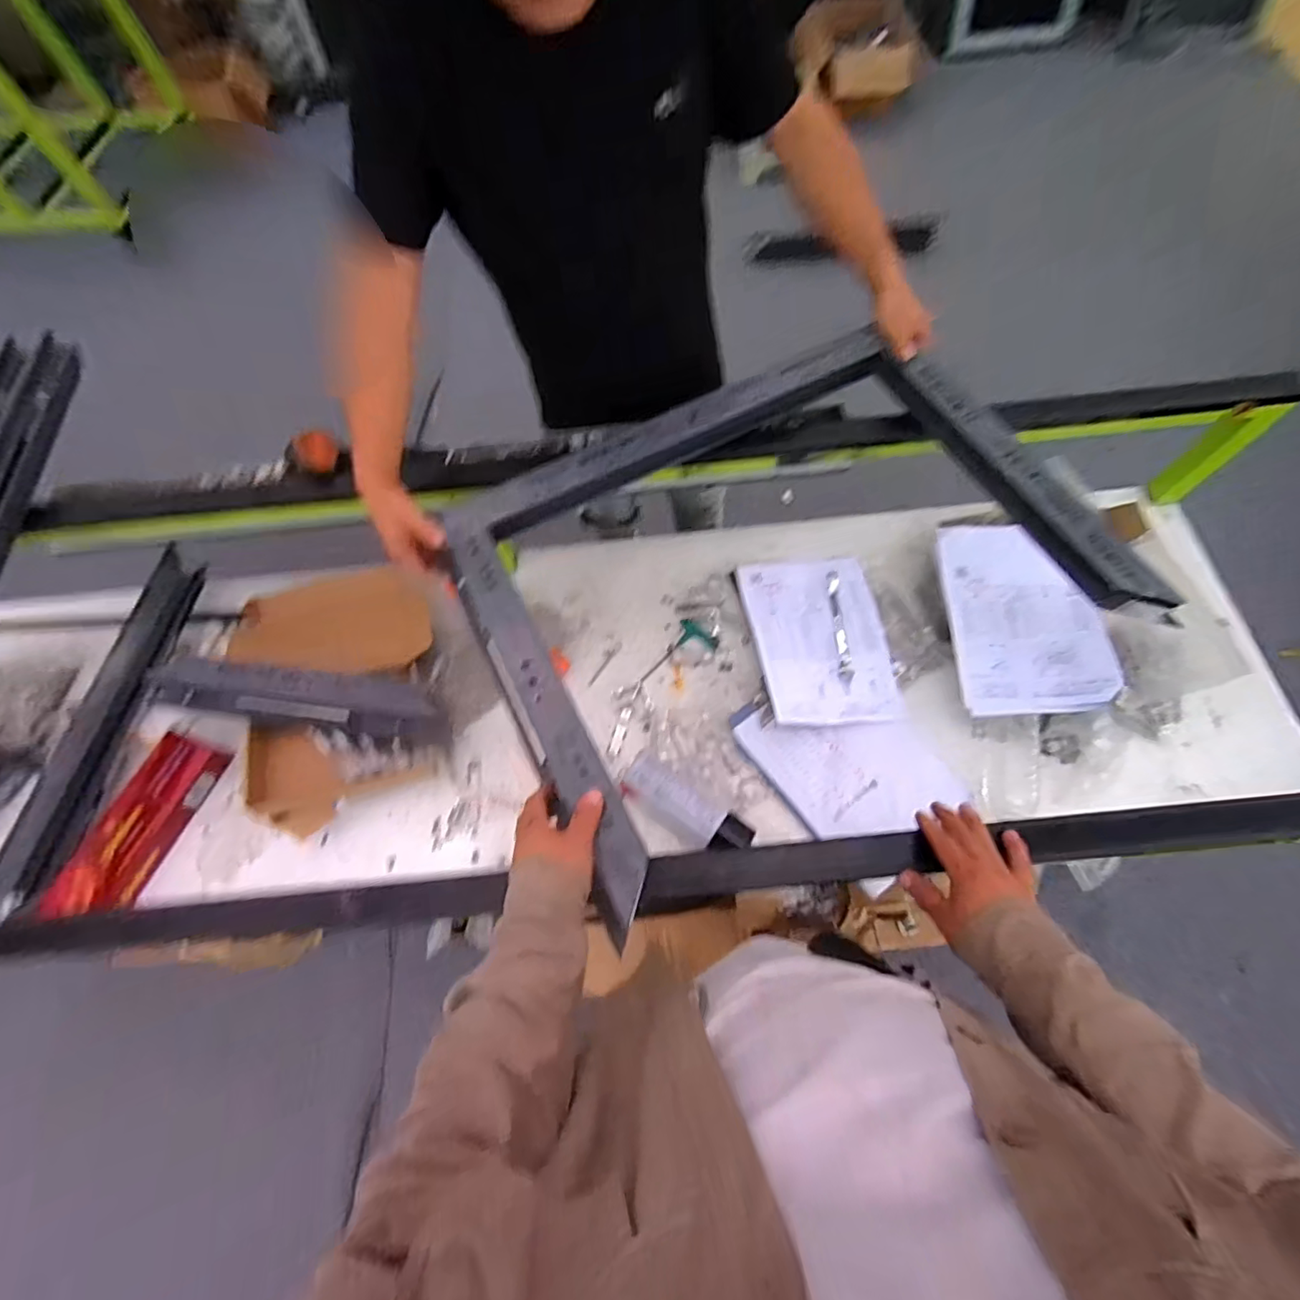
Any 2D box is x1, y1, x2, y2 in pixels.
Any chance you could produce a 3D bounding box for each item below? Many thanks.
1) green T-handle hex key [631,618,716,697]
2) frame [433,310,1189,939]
[{"bbox_3d":[0.044,0.025,0.929,0.074,0.013,0.162,29,71,14],"label":"green T-handle hex key"},{"bbox_3d":[0.153,-0.106,0.681,0.703,0.067,0.533,-25,64,-10],"label":"frame"}]

